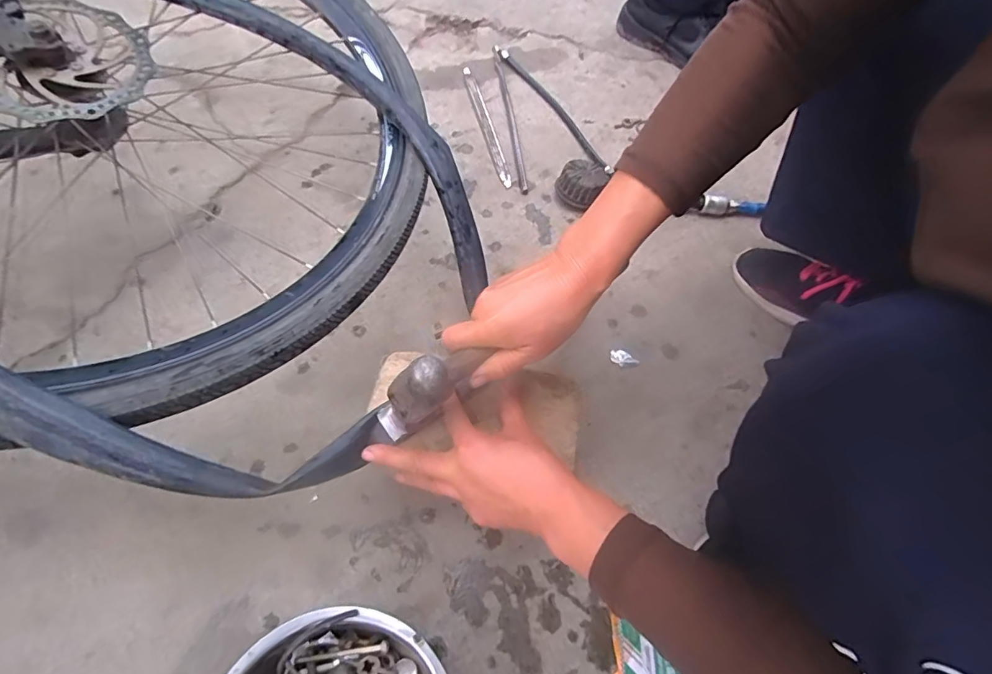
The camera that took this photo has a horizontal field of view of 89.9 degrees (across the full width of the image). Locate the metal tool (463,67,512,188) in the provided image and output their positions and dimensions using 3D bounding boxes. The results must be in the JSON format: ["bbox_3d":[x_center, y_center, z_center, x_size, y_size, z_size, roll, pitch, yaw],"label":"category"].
[{"bbox_3d":[-0.015,-0.348,0.809,0.022,0.004,0.284,-11,63,-10],"label":"metal tool"}]

